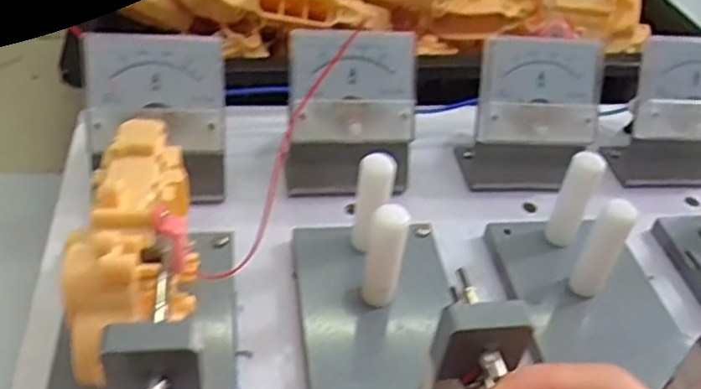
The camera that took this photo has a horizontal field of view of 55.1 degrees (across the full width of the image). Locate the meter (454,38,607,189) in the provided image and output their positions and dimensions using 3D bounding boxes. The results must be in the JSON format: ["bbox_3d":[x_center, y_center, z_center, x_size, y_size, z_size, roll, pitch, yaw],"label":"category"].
[{"bbox_3d":[0.099,-0.041,0.362,0.065,0.072,0.044,5,42,-2],"label":"meter"}]

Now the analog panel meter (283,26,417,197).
[{"bbox_3d":[0.001,-0.039,0.346,0.065,0.075,0.047,5,42,-2],"label":"analog panel meter"}]

